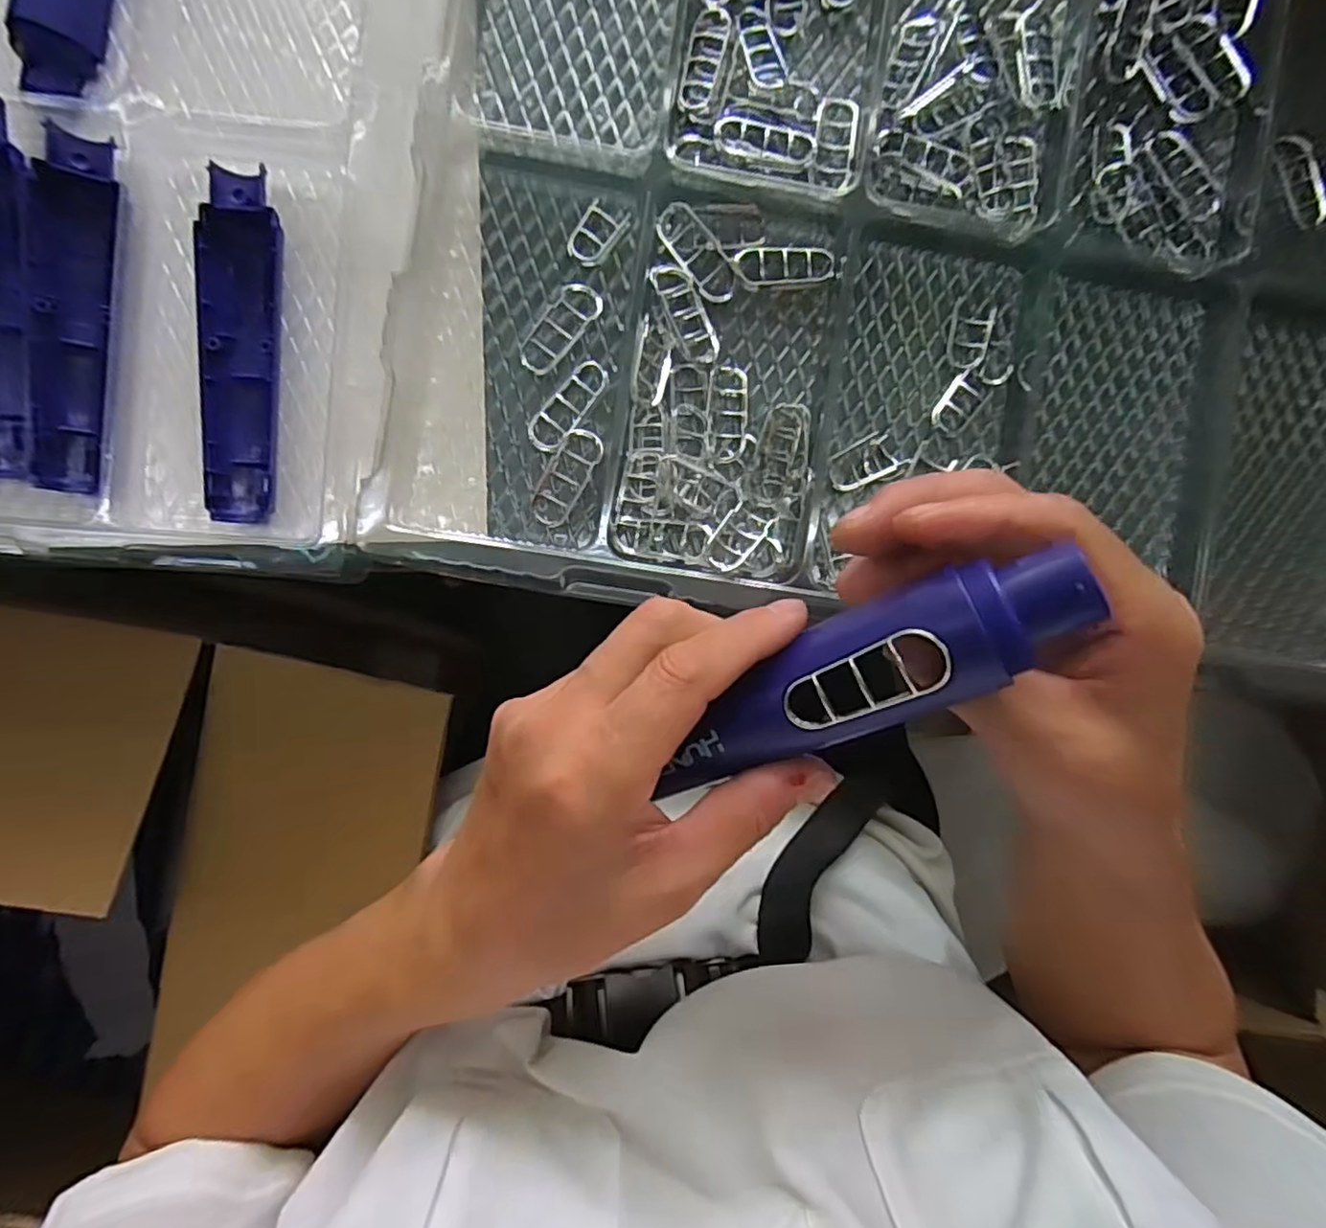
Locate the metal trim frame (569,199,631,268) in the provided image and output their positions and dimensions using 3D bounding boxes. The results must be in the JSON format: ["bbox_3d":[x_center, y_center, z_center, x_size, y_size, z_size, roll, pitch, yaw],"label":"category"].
[{"bbox_3d":[-0.035,-0.198,0.344,0.020,0.004,0.034,35,89,-4],"label":"metal trim frame"}]

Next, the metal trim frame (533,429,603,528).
[{"bbox_3d":[-0.050,-0.071,0.344,0.022,0.009,0.053,31,90,-4],"label":"metal trim frame"}]

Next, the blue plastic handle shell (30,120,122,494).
[{"bbox_3d":[-0.282,-0.143,0.319,0.031,0.018,0.166,3,91,-3],"label":"blue plastic handle shell"}]

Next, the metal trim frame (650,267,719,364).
[{"bbox_3d":[0.012,-0.155,0.344,0.020,0.011,0.052,-23,93,-2],"label":"metal trim frame"}]

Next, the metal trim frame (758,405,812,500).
[{"bbox_3d":[0.064,-0.085,0.350,0.025,0.009,0.051,6,91,-4],"label":"metal trim frame"}]

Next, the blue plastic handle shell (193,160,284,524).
[{"bbox_3d":[-0.208,-0.131,0.331,0.038,0.015,0.167,0,92,-3],"label":"blue plastic handle shell"}]

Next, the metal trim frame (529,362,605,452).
[{"bbox_3d":[-0.049,-0.107,0.344,0.020,0.010,0.053,40,89,-4],"label":"metal trim frame"}]

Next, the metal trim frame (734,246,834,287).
[{"bbox_3d":[0.064,-0.185,0.351,0.053,0.008,0.021,-9,92,-3],"label":"metal trim frame"}]

